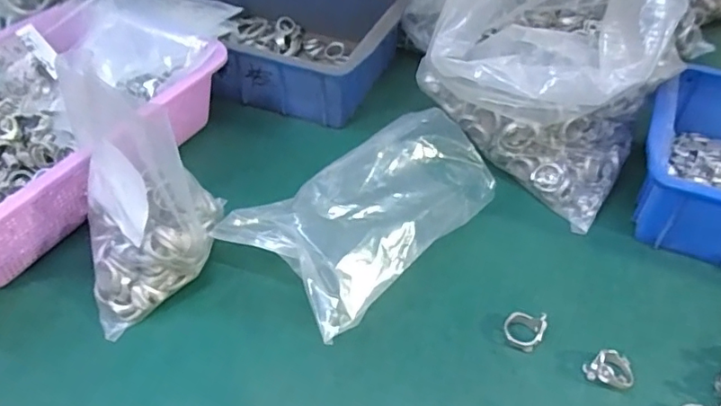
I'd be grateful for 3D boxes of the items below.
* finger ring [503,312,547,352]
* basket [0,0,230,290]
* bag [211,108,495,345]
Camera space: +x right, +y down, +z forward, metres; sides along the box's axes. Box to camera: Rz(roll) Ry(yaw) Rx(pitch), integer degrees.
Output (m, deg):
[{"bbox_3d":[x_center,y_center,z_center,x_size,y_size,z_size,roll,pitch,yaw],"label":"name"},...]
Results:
[{"bbox_3d":[0.111,0.085,0.363,0.026,0.017,0.022,18,49,17],"label":"finger ring"},{"bbox_3d":[-0.278,-0.069,0.471,0.216,0.077,0.309,21,50,20],"label":"basket"},{"bbox_3d":[0.006,0.003,0.407,0.182,0.074,0.123,-34,55,-28],"label":"bag"}]

